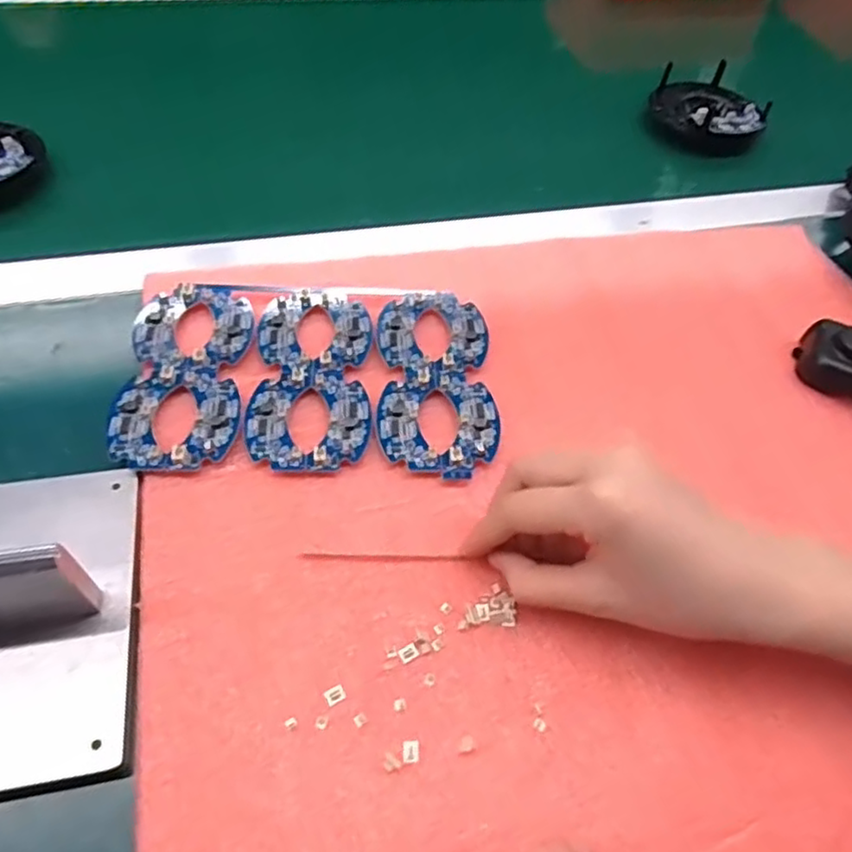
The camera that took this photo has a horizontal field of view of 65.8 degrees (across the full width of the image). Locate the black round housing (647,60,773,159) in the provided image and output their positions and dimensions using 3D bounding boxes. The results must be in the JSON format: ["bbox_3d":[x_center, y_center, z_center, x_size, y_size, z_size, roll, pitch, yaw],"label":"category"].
[{"bbox_3d":[0.254,-0.285,0.595,0.097,0.036,0.096,3,53,-4],"label":"black round housing"}]

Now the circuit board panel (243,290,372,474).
[{"bbox_3d":[-0.065,-0.031,0.375,0.066,0.004,0.127,0,53,-6],"label":"circuit board panel"}]

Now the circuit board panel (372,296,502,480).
[{"bbox_3d":[0.005,-0.029,0.381,0.065,0.004,0.132,0,53,-6],"label":"circuit board panel"}]

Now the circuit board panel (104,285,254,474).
[{"bbox_3d":[-0.136,-0.033,0.372,0.066,0.004,0.131,0,53,-6],"label":"circuit board panel"}]

